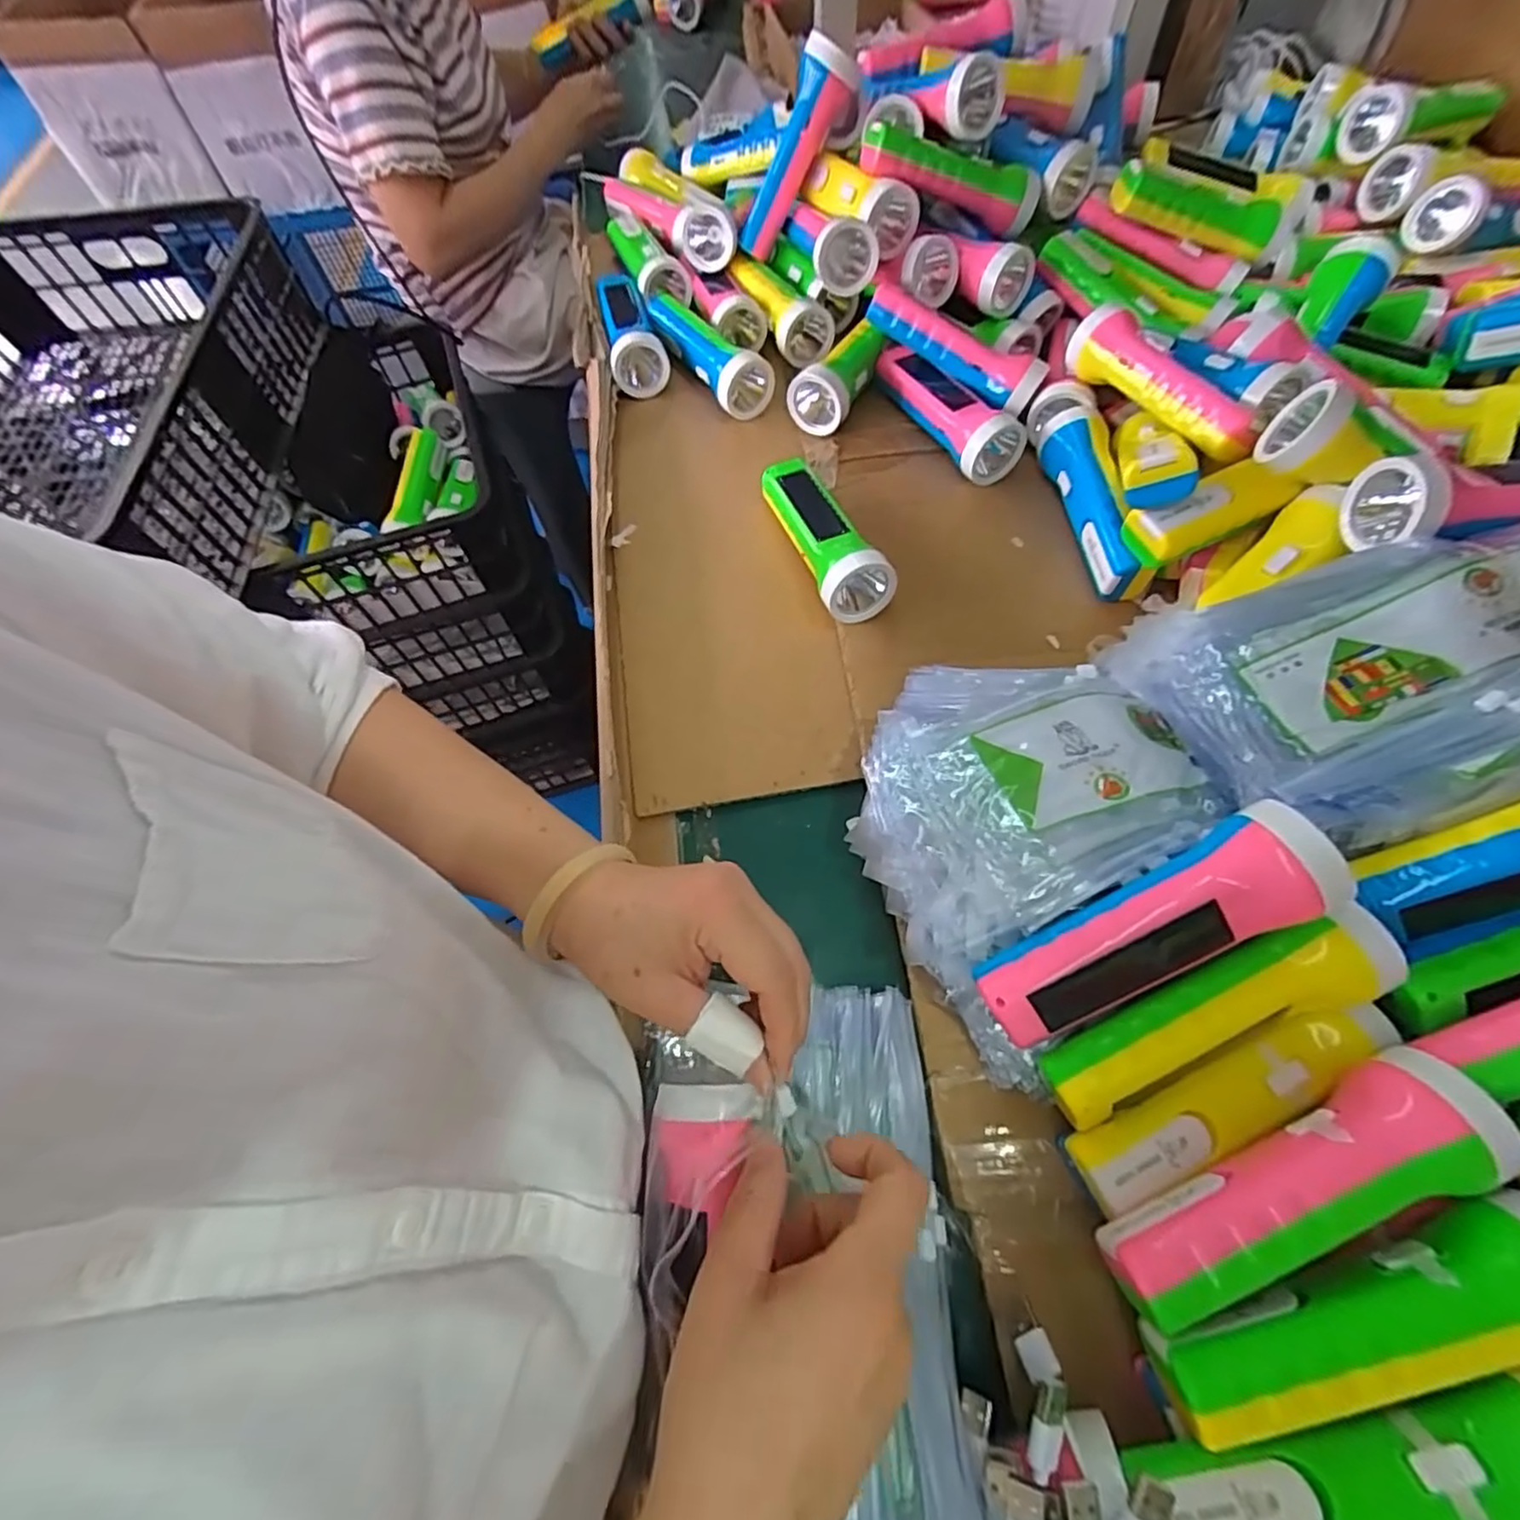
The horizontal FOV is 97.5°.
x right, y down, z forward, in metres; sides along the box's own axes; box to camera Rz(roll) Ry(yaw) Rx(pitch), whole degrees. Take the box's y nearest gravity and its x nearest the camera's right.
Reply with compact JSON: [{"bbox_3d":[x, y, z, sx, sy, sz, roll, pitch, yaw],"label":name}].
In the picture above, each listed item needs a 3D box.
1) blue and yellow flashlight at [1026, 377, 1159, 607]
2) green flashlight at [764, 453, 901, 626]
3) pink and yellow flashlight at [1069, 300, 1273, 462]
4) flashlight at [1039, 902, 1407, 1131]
[{"bbox_3d":[0.259,-0.217,0.528,0.044,0.041,0.198,-5,63,1],"label":"blue and yellow flashlight"},{"bbox_3d":[0.045,-0.181,0.520,0.049,0.046,0.169,-21,64,-7],"label":"green flashlight"},{"bbox_3d":[0.302,-0.278,0.510,0.045,0.046,0.175,-25,64,-9],"label":"pink and yellow flashlight"},{"bbox_3d":[0.214,0.121,0.317,0.163,0.042,0.041,-28,64,6],"label":"flashlight"}]

